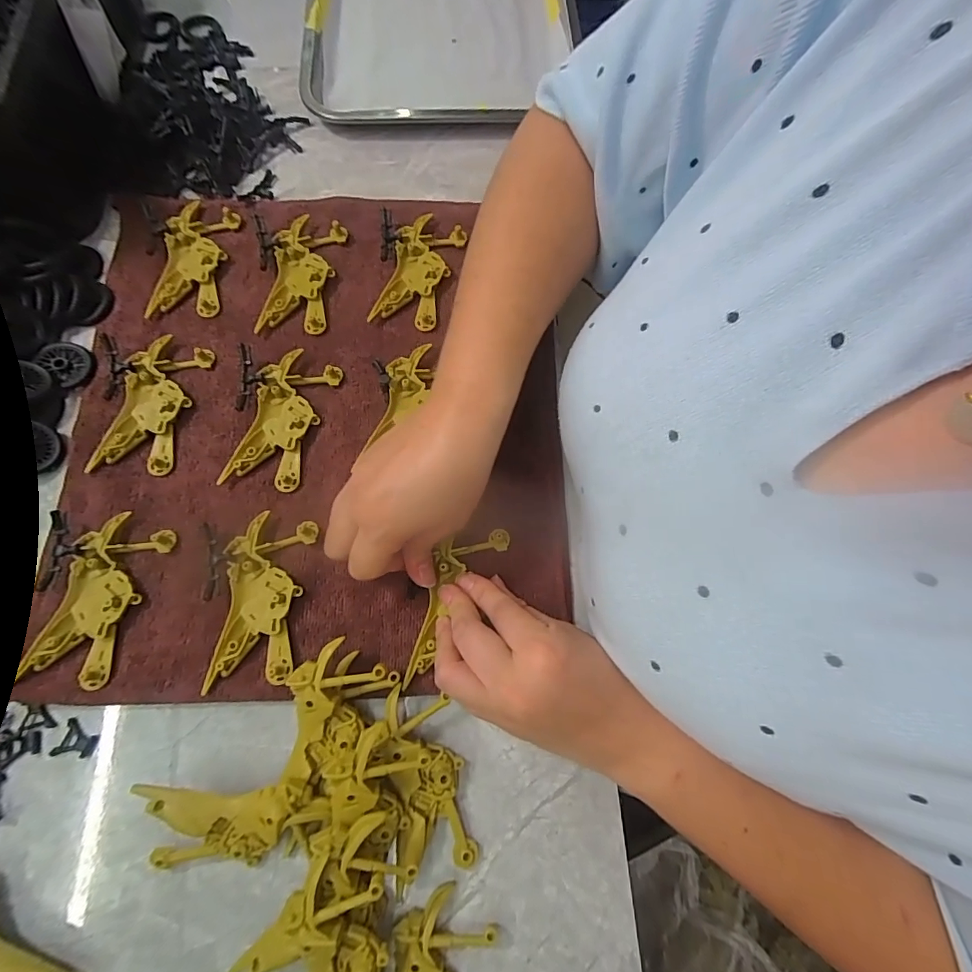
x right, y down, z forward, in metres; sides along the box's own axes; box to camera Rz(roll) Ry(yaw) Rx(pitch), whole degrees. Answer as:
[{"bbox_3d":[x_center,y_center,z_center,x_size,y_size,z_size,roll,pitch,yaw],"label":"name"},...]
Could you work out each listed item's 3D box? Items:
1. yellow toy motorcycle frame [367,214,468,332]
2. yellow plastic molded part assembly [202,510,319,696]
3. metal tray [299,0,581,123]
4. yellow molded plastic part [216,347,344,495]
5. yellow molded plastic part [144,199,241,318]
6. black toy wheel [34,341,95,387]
[{"bbox_3d":[-0.053,-0.169,0.365,0.049,0.014,0.098,16,72,3],"label":"yellow toy motorcycle frame"},{"bbox_3d":[-0.138,0.070,0.287,0.049,0.009,0.098,4,72,-1],"label":"yellow plastic molded part assembly"},{"bbox_3d":[-0.040,-0.484,0.462,0.267,0.026,0.337,-2,72,-3],"label":"metal tray"},{"bbox_3d":[-0.142,-0.047,0.323,0.048,0.010,0.099,15,72,3],"label":"yellow molded plastic part"},{"bbox_3d":[-0.228,-0.179,0.360,0.048,0.013,0.100,2,72,-2],"label":"yellow molded plastic part"},{"bbox_3d":[-0.305,-0.091,0.331,0.032,0.009,0.031,37,75,9],"label":"black toy wheel"}]

